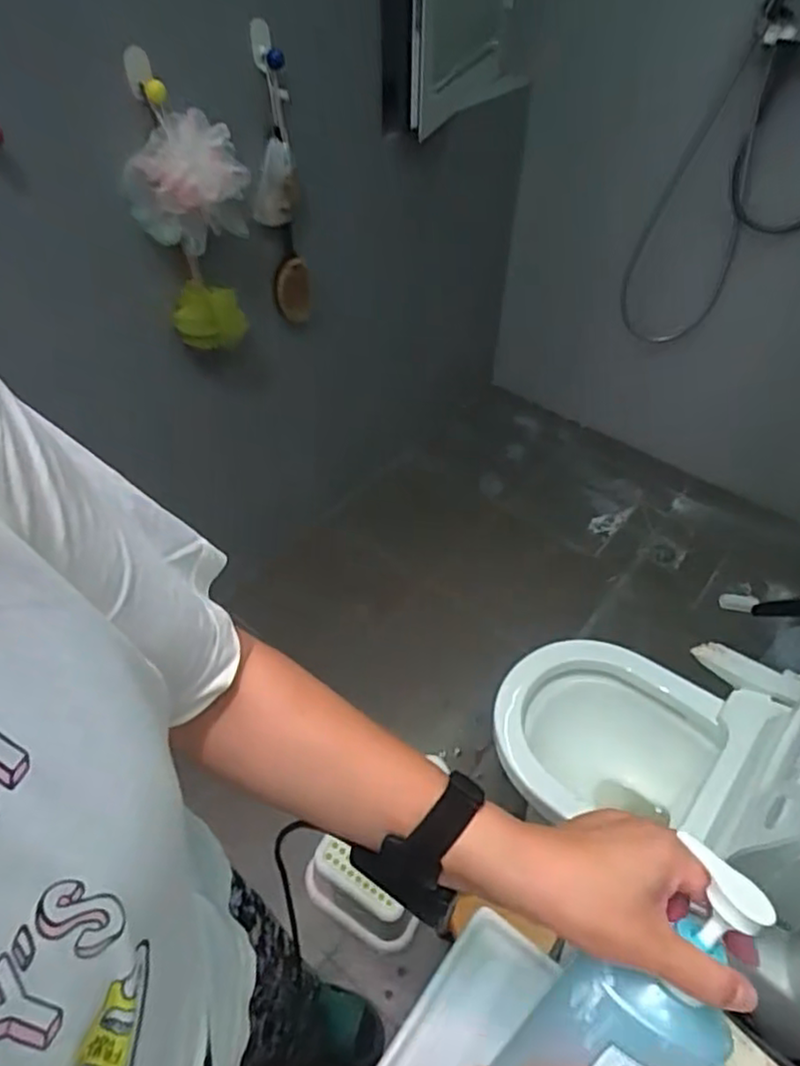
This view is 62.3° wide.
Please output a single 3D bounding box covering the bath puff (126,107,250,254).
[{"bbox_3d":[-0.329,-0.540,1.036,0.166,0.168,0.086,-35,57,-29],"label":"bath puff"}]

